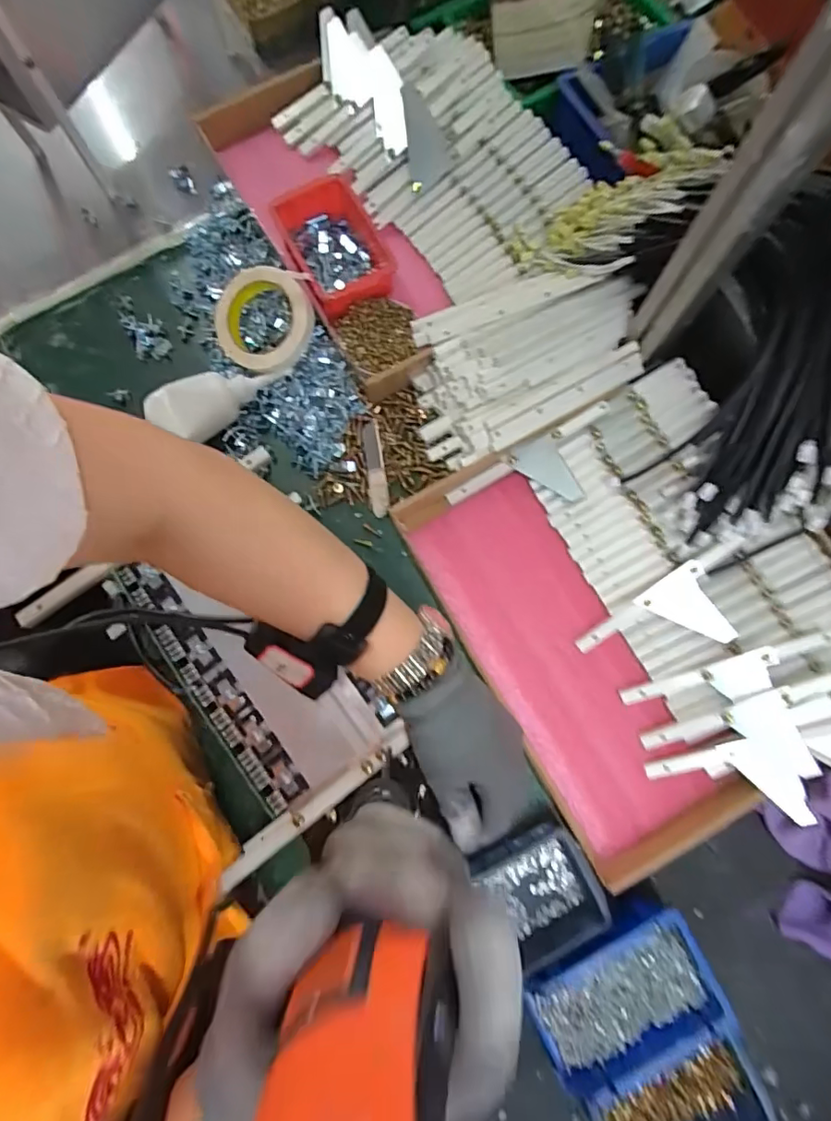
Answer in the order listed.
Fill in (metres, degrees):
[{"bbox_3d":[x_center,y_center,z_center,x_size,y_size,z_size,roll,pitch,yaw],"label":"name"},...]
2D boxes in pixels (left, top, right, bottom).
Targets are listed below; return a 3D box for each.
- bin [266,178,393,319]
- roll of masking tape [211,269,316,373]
[{"bbox_3d":[-0.091,-0.368,0.619,0.107,0.046,0.151,-27,81,-4],"label":"bin"},{"bbox_3d":[-0.165,-0.265,0.592,0.113,0.039,0.113,-29,94,18],"label":"roll of masking tape"}]

